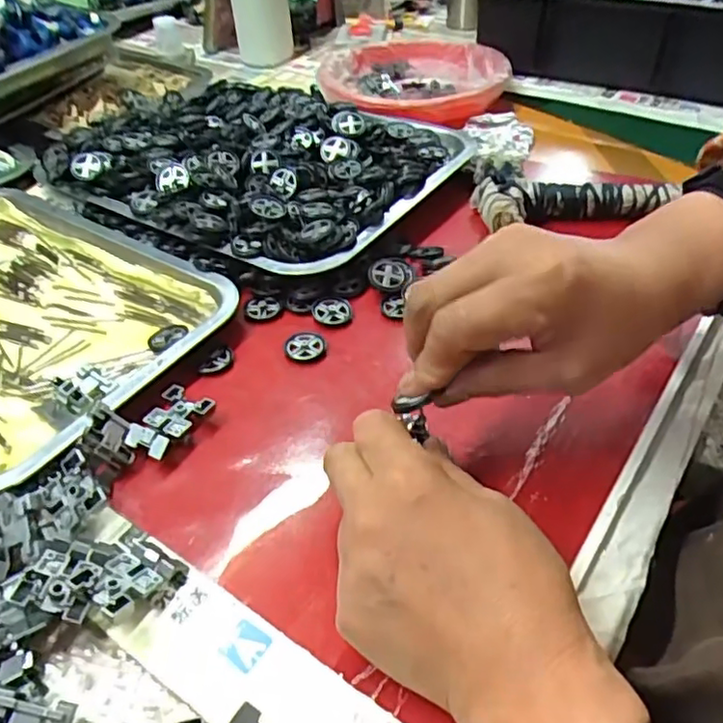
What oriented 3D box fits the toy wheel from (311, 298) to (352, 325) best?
[{"bbox_3d":[-0.021,-0.035,0.449,0.027,0.005,0.027,-2,44,2],"label":"toy wheel"}]

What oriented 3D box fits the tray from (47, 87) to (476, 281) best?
[{"bbox_3d":[-0.102,-0.184,0.576,0.342,0.043,0.256,25,51,26],"label":"tray"}]

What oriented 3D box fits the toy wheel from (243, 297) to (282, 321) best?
[{"bbox_3d":[-0.069,-0.038,0.450,0.025,0.004,0.025,-2,44,2],"label":"toy wheel"}]

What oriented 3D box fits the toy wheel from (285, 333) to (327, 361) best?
[{"bbox_3d":[-0.037,-0.010,0.420,0.026,0.005,0.025,-2,44,2],"label":"toy wheel"}]

